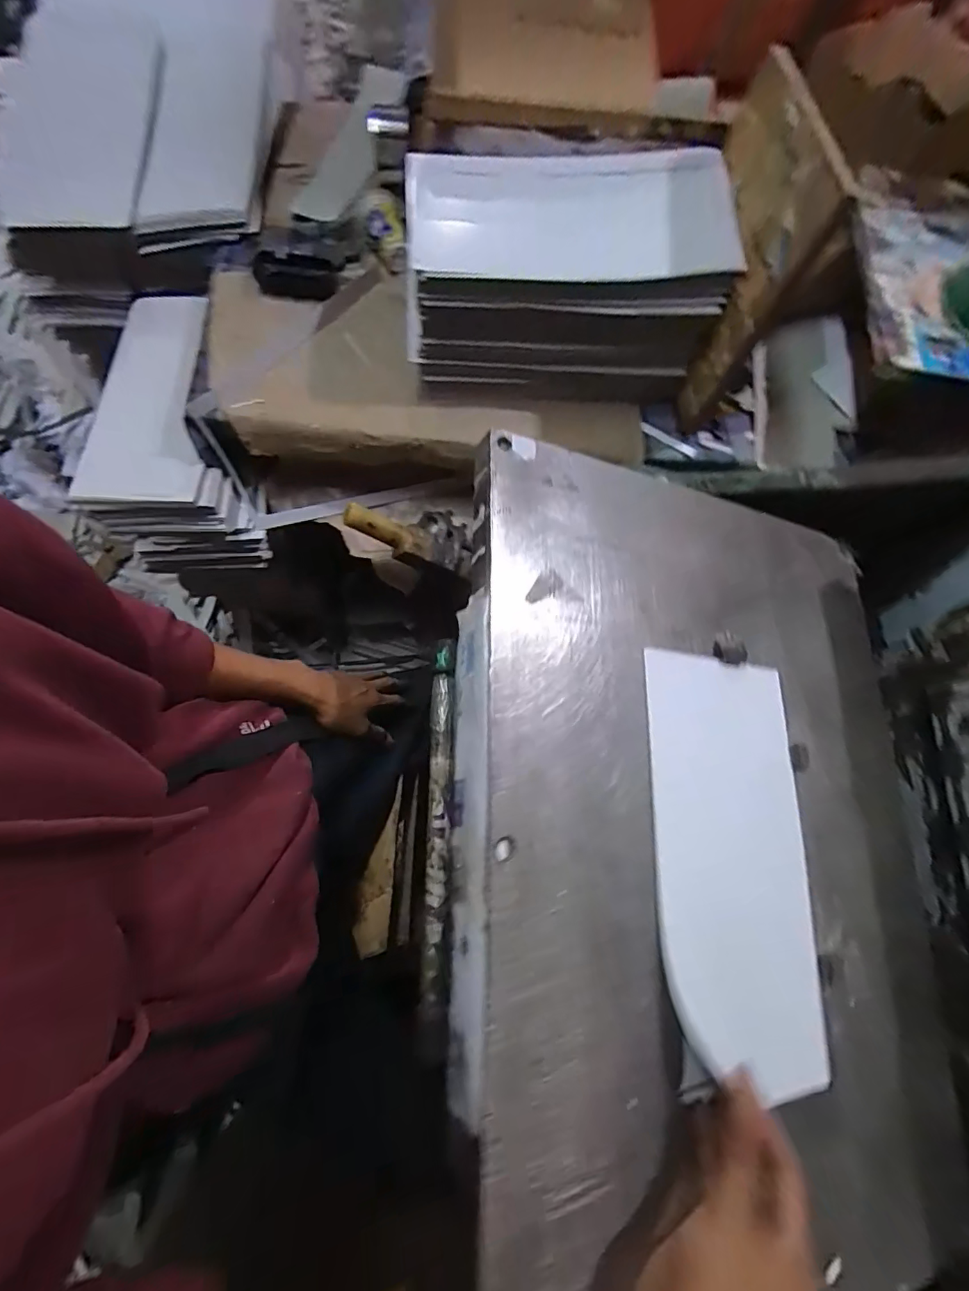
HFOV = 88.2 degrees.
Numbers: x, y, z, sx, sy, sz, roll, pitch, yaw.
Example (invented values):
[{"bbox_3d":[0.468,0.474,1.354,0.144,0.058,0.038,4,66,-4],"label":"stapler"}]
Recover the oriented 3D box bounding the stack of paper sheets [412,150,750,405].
[{"bbox_3d":[0.121,-0.468,0.647,0.421,0.166,0.220,-3,75,-3],"label":"stack of paper sheets"}]

